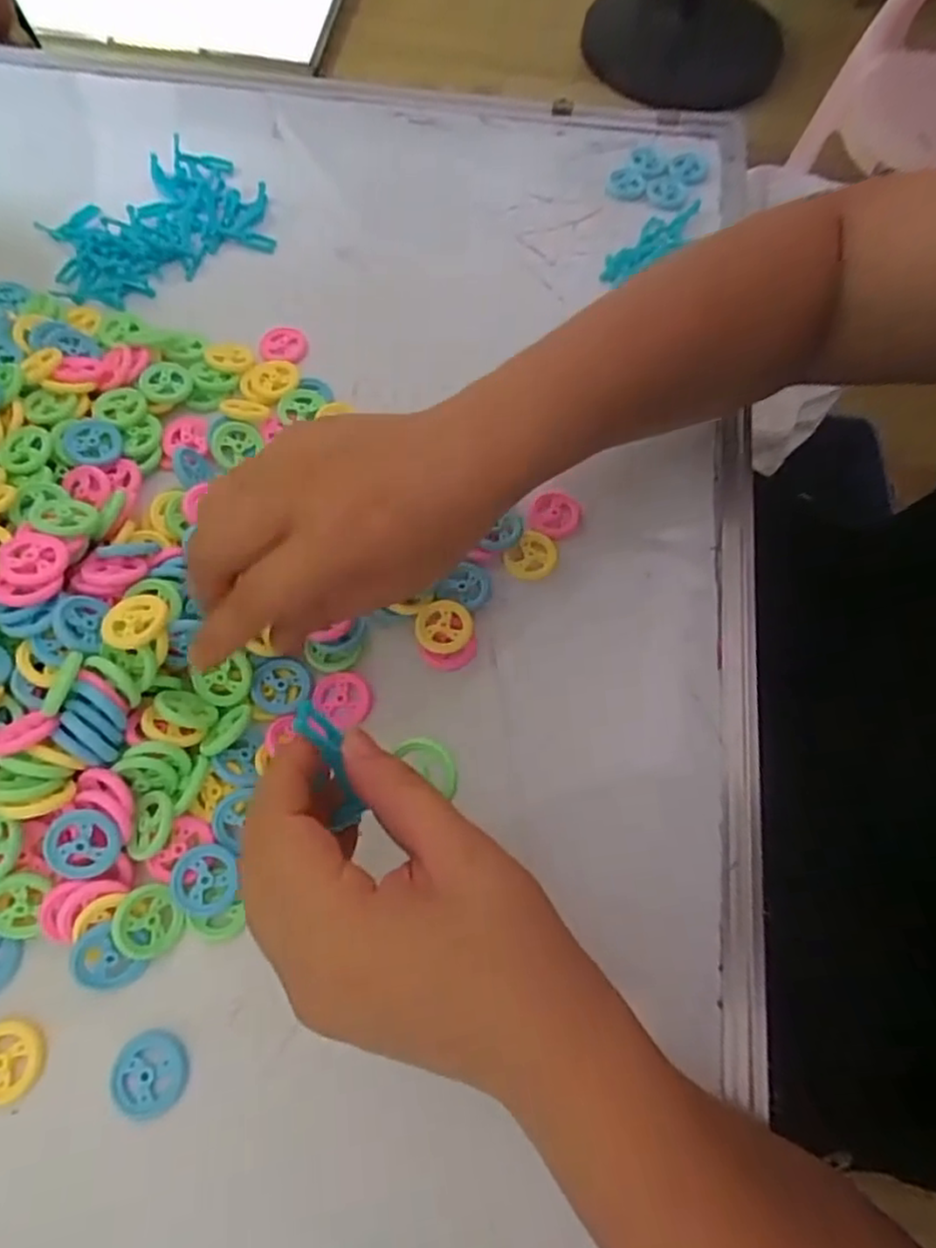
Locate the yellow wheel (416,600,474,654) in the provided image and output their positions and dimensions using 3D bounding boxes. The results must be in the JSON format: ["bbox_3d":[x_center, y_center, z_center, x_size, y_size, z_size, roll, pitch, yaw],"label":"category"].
[{"bbox_3d":[-0.012,0.002,0.355,0.030,0.008,0.028,0,66,-1],"label":"yellow wheel"}]

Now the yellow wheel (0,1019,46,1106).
[{"bbox_3d":[-0.191,0.181,0.277,0.027,0.007,0.029,0,66,-1],"label":"yellow wheel"}]

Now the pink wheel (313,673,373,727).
[{"bbox_3d":[-0.063,0.037,0.341,0.031,0.004,0.026,37,71,14],"label":"pink wheel"}]

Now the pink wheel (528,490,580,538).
[{"bbox_3d":[0.050,-0.063,0.389,0.030,0.007,0.029,0,66,-1],"label":"pink wheel"}]

